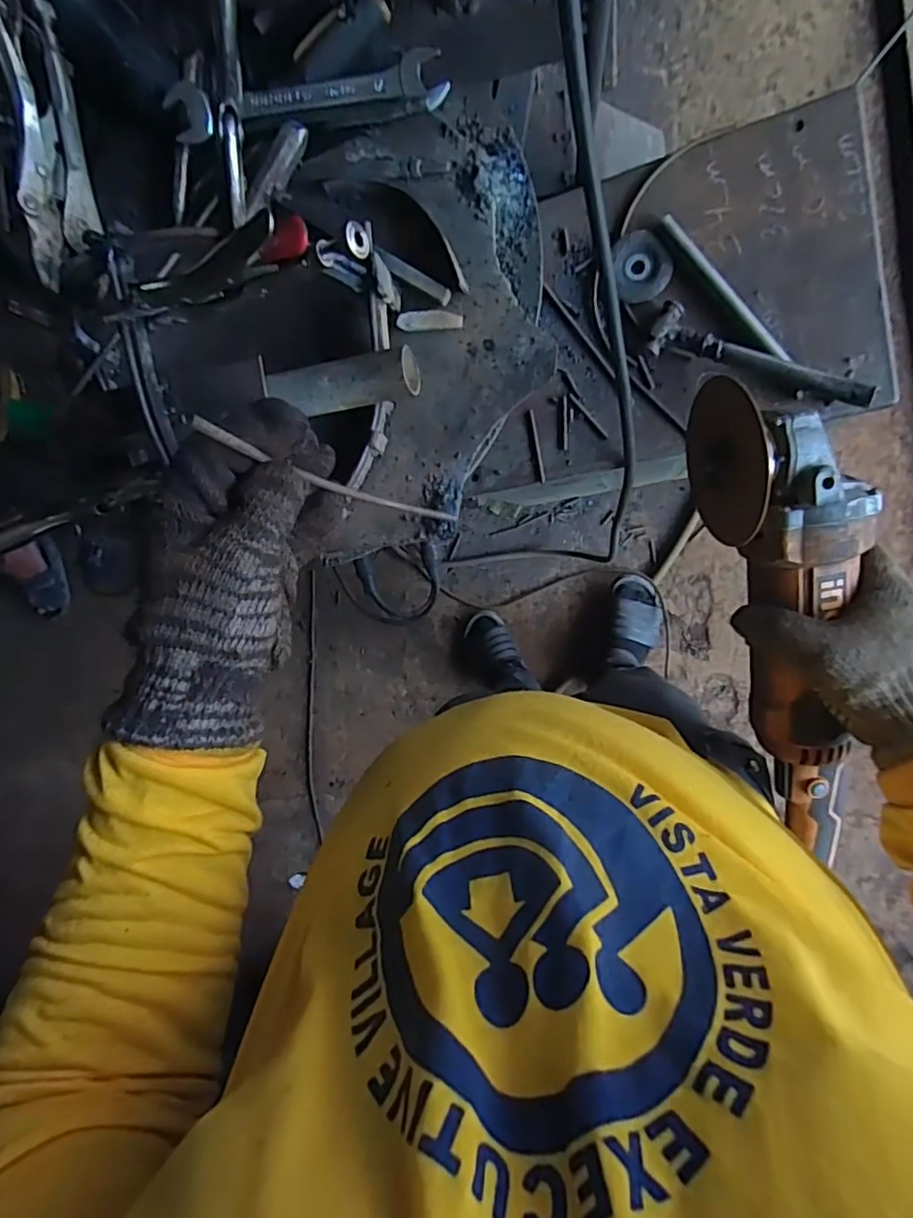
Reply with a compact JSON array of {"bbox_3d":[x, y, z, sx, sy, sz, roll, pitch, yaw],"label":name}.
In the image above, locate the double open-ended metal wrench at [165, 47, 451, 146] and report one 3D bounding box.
[{"bbox_3d":[-0.113,-0.379,0.433,0.210,0.018,0.046,3,96,14],"label":"double open-ended metal wrench"}]

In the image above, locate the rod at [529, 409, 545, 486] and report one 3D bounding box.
[{"bbox_3d":[0.100,-0.200,0.729,0.007,0.009,0.088,-9,93,15],"label":"rod"}]

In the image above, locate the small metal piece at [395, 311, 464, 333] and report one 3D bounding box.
[{"bbox_3d":[-0.019,-0.206,0.421,0.047,0.007,0.013,3,96,14],"label":"small metal piece"}]

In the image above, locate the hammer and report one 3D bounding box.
[{"bbox_3d":[0.317,-0.263,0.626,0.230,0.034,0.052,33,98,22],"label":"hammer"}]

